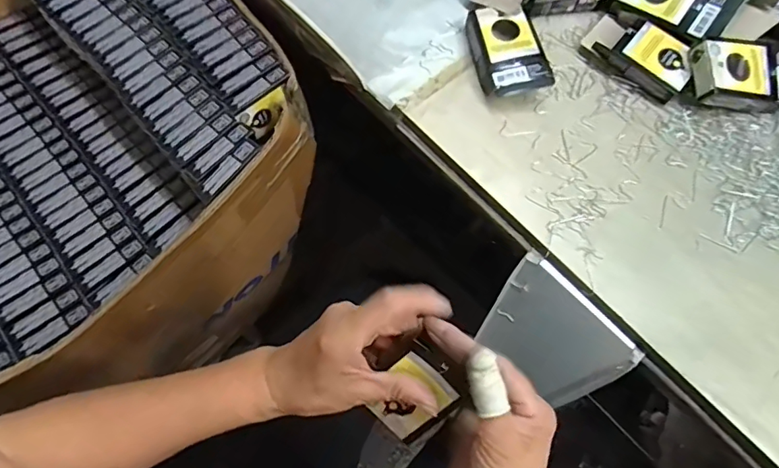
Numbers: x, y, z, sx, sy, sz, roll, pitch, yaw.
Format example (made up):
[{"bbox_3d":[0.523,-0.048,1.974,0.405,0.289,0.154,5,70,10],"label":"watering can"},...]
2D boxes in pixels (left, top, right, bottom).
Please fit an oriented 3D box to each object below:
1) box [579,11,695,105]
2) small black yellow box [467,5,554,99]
[{"bbox_3d":[0.229,-0.166,0.464,0.097,0.027,0.048,41,75,13],"label":"box"},{"bbox_3d":[0.109,-0.168,0.469,0.058,0.022,0.091,-11,70,-4],"label":"small black yellow box"}]

